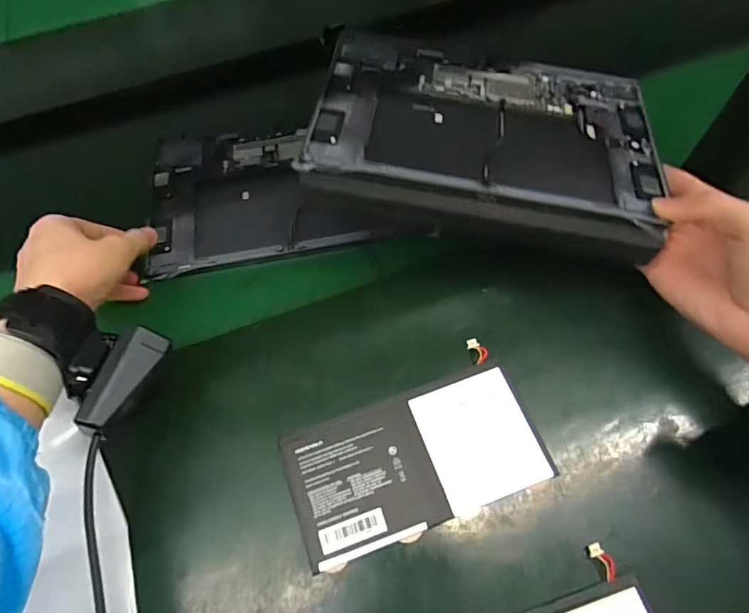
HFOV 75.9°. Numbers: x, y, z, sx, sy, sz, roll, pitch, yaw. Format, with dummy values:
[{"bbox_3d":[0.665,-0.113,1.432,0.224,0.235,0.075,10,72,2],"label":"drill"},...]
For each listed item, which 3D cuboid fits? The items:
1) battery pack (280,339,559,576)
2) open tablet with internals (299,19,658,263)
[{"bbox_3d":[0.028,0.104,0.333,0.170,0.005,0.094,-21,65,-10],"label":"battery pack"},{"bbox_3d":[0.082,-0.128,0.359,0.245,0.016,0.198,10,58,0],"label":"open tablet with internals"}]

